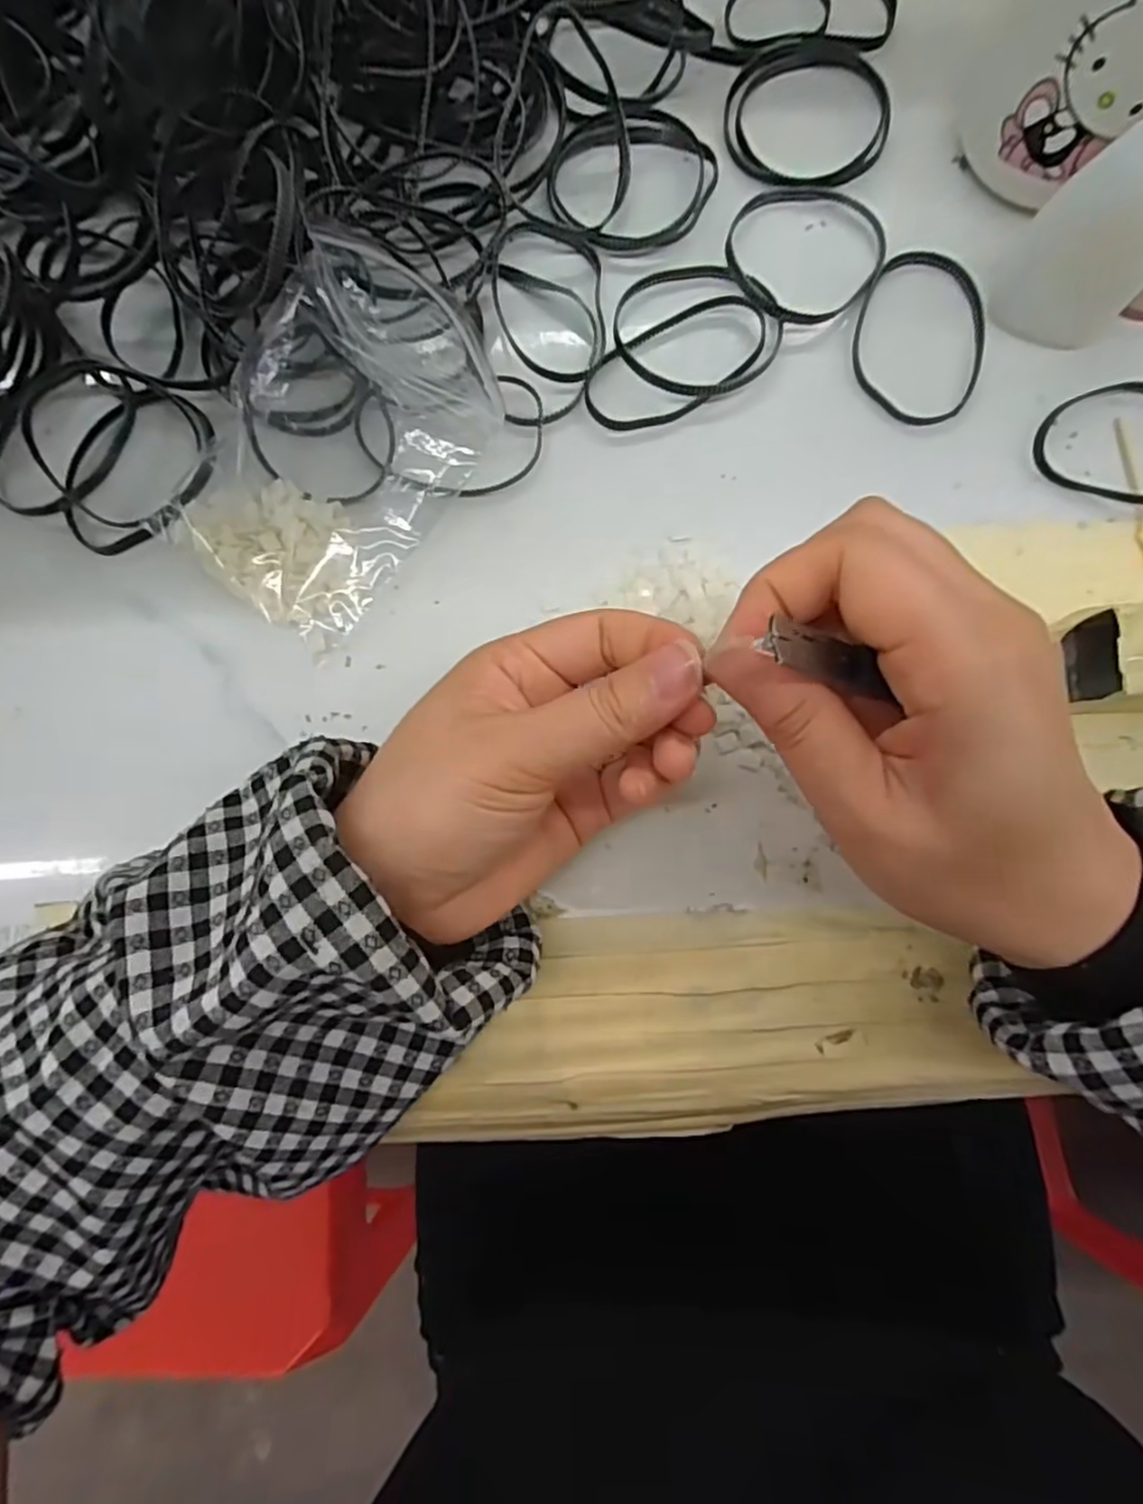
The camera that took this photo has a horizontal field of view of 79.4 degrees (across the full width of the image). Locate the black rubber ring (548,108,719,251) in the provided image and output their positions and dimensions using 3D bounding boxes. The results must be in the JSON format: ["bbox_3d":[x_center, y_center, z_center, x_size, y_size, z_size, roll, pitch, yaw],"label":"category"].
[{"bbox_3d":[0.024,-0.226,0.268,0.065,0.010,0.055,0,84,1],"label":"black rubber ring"}]

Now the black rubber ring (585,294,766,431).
[{"bbox_3d":[0.040,-0.148,0.261,0.072,0.007,0.036,-32,84,-2],"label":"black rubber ring"}]

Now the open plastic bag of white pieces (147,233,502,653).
[{"bbox_3d":[-0.084,-0.114,0.252,0.090,0.024,0.131,37,86,5],"label":"open plastic bag of white pieces"}]

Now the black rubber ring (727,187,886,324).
[{"bbox_3d":[0.090,-0.193,0.265,0.061,0.010,0.053,-10,84,0],"label":"black rubber ring"}]

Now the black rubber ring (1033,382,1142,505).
[{"bbox_3d":[0.209,-0.117,0.254,0.070,0.006,0.049,15,84,3],"label":"black rubber ring"}]

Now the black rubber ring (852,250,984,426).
[{"bbox_3d":[0.132,-0.158,0.261,0.047,0.005,0.067,7,84,2],"label":"black rubber ring"}]

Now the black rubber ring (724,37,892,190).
[{"bbox_3d":[0.094,-0.253,0.271,0.065,0.006,0.065,0,84,1],"label":"black rubber ring"}]

